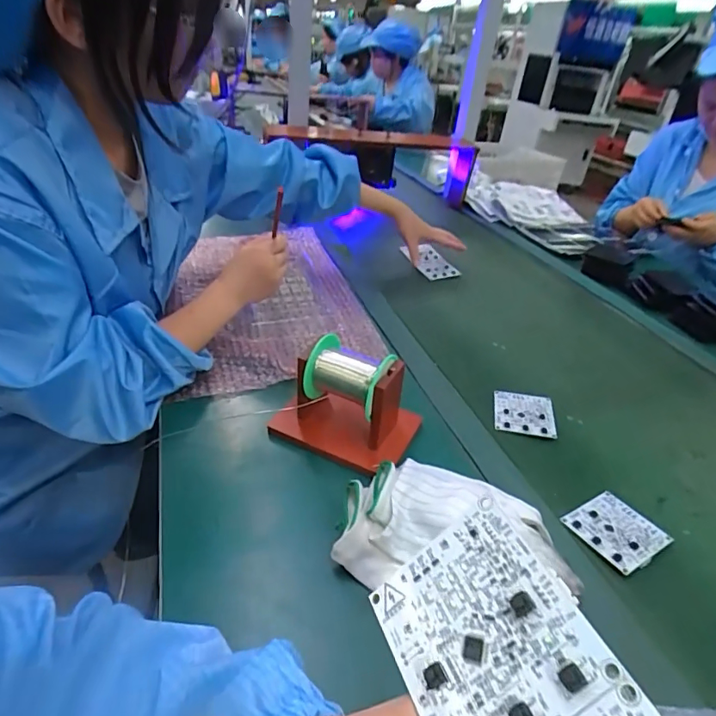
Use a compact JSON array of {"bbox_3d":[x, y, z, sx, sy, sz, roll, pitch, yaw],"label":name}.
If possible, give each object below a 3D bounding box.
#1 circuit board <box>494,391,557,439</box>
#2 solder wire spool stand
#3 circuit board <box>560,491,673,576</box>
[{"bbox_3d":[0.195,0.065,0.567,0.070,0.011,0.067,10,33,5],"label":"circuit board"},{"bbox_3d":[-0.007,0.042,0.484,0.135,0.096,0.096,20,35,19],"label":"solder wire spool stand"},{"bbox_3d":[0.234,0.157,0.438,0.073,0.008,0.067,-14,39,-29],"label":"circuit board"}]

